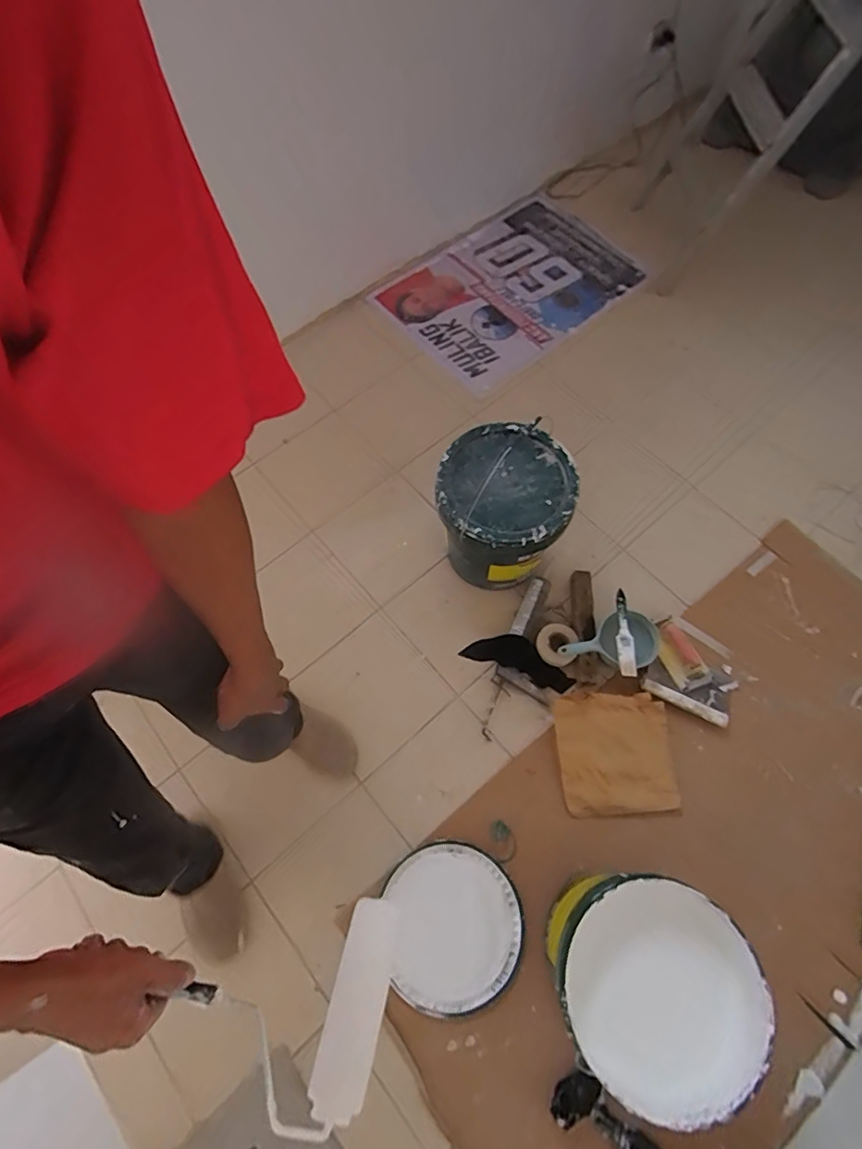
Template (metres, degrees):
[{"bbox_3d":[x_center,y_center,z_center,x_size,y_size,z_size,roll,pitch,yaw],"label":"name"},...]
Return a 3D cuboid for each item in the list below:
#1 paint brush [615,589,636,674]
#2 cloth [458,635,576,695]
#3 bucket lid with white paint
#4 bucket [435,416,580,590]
[{"bbox_3d":[0.456,0.135,1.283,0.039,0.016,0.213,1,67,1],"label":"paint brush"},{"bbox_3d":[0.221,0.208,1.346,0.273,0.038,0.087,23,69,10],"label":"cloth"},{"bbox_3d":[0.051,0.738,1.137,0.276,0.020,0.300,0,67,0],"label":"bucket lid with white paint"},{"bbox_3d":[0.175,-0.131,1.327,0.291,0.316,0.305,0,67,0],"label":"bucket"}]

